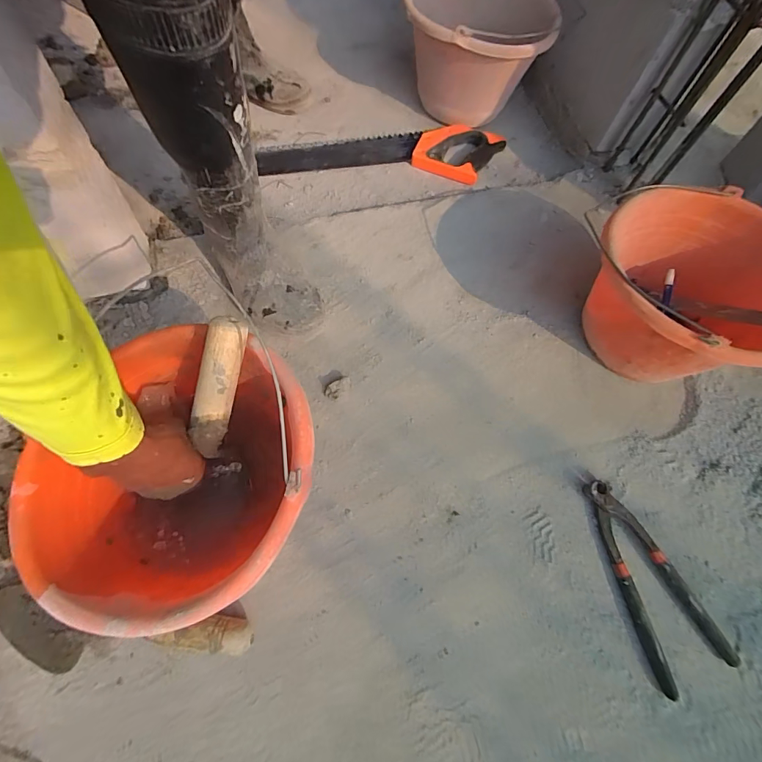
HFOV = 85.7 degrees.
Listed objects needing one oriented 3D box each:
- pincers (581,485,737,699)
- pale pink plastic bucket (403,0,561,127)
[{"bbox_3d":[0.289,0.218,0.459,0.082,0.017,0.208,-22,69,-13],"label":"pincers"},{"bbox_3d":[0.163,-0.583,0.723,0.240,0.148,0.241,1,66,-3],"label":"pale pink plastic bucket"}]

